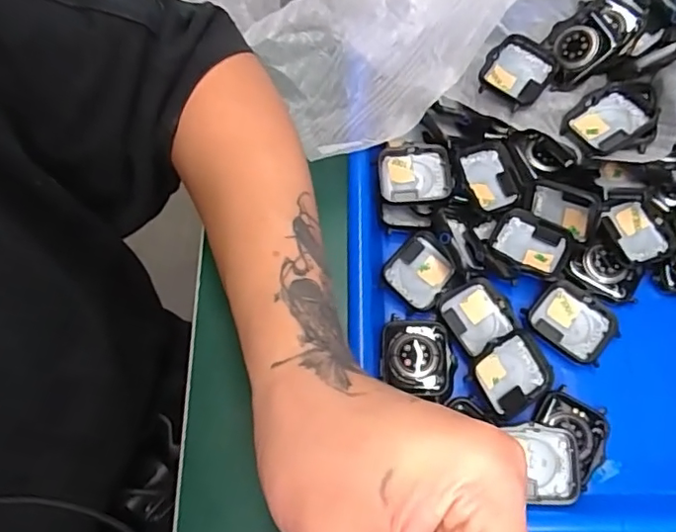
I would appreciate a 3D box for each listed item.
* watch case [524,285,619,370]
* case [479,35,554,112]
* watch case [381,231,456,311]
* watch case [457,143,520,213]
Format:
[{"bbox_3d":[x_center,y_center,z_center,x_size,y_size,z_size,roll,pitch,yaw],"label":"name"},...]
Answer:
[{"bbox_3d":[0.132,0.033,0.316,0.045,0.006,0.036,42,75,18],"label":"watch case"},{"bbox_3d":[0.108,-0.116,0.338,0.037,0.016,0.043,33,73,15],"label":"case"},{"bbox_3d":[0.049,0.003,0.331,0.034,0.012,0.041,36,74,16],"label":"watch case"},{"bbox_3d":[0.092,-0.054,0.339,0.036,0.011,0.041,-15,85,-13],"label":"watch case"}]

